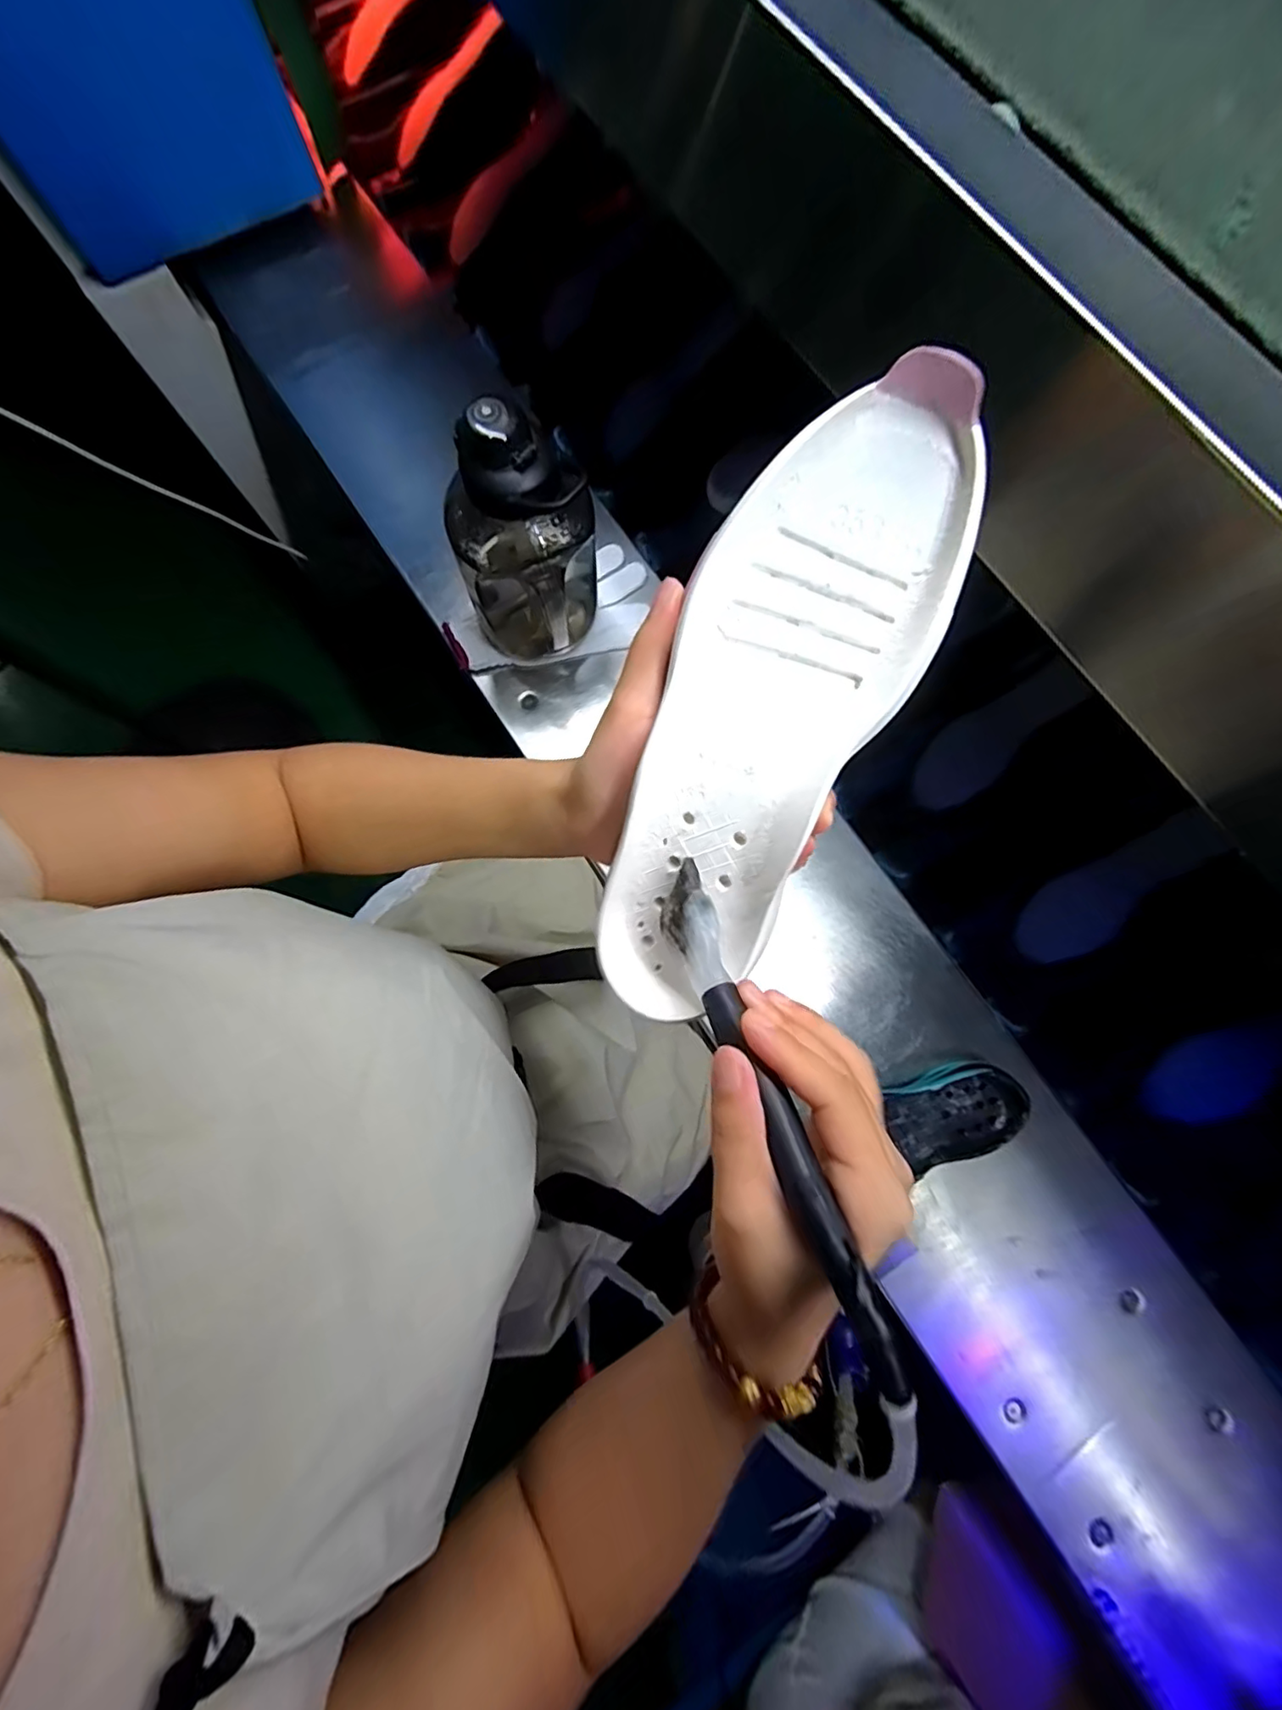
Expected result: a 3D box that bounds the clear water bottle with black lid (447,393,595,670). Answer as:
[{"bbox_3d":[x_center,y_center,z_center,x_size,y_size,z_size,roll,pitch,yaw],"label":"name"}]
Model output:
[{"bbox_3d":[-0.106,-0.271,0.529,0.120,0.220,0.101,-29,79,-4],"label":"clear water bottle with black lid"}]

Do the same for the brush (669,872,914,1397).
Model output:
[{"bbox_3d":[0.043,0.083,0.209,0.019,0.027,0.173,-21,59,-3],"label":"brush"}]

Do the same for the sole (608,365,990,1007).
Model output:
[{"bbox_3d":[0.043,-0.045,0.227,0.080,0.025,0.238,26,108,6],"label":"sole"}]

